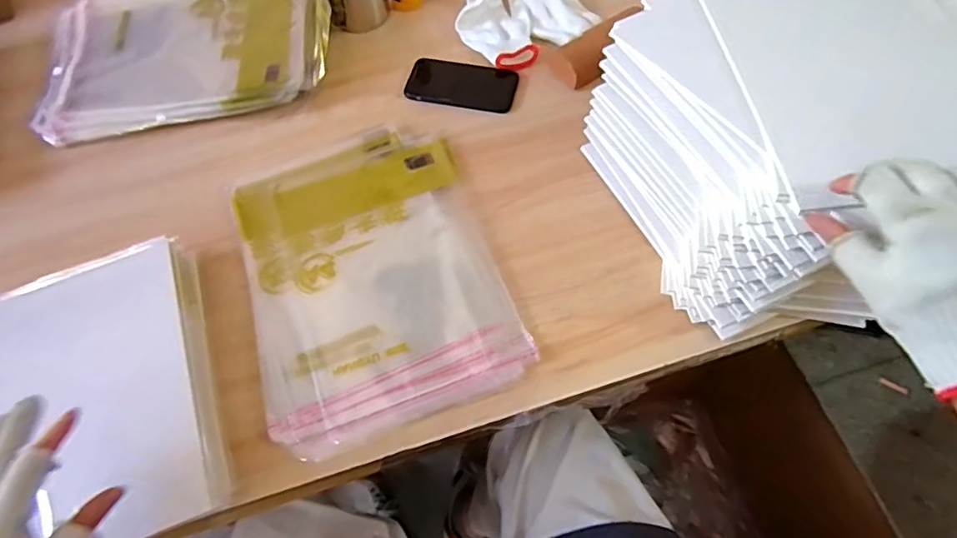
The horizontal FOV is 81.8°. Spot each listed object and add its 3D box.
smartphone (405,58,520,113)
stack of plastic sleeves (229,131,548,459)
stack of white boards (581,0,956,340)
[{"bbox_3d":[-0.022,-0.259,0.772,0.148,0.008,0.078,12,70,3],"label":"smartphone"},{"bbox_3d":[-0.122,-0.001,0.628,0.264,0.020,0.357,-20,62,-7],"label":"stack of plastic sleeves"},{"bbox_3d":[0.318,-0.124,0.555,0.289,0.202,0.316,-19,62,-7],"label":"stack of white boards"}]

